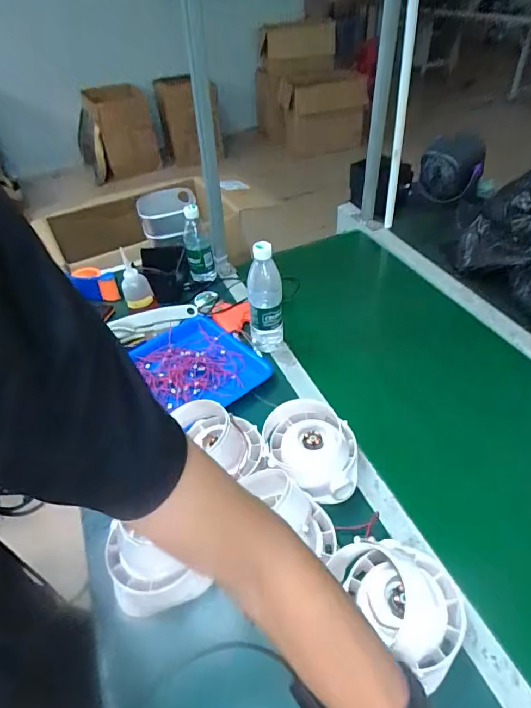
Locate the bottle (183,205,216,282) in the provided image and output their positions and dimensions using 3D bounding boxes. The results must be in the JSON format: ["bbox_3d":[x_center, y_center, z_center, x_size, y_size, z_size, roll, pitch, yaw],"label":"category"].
[{"bbox_3d":[-0.166,-0.264,1.067,0.065,0.188,0.057,-11,44,-5],"label":"bottle"}]

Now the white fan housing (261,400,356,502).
[{"bbox_3d":[0.068,0.150,0.673,0.151,0.083,0.147,-8,43,-2],"label":"white fan housing"}]

